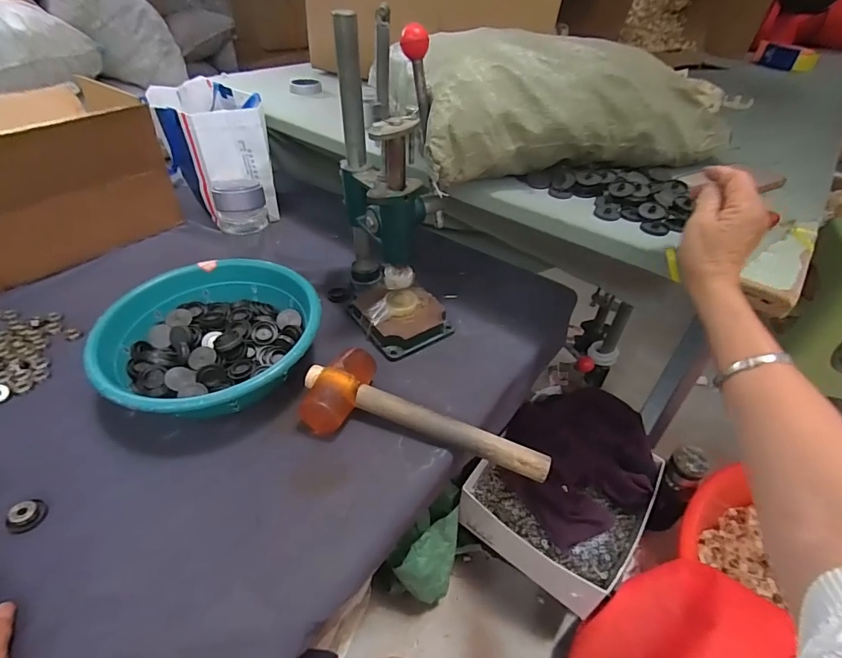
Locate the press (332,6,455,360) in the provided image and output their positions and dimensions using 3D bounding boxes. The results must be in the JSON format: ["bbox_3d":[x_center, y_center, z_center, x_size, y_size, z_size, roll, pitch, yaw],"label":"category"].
[{"bbox_3d":[-0.051,-0.182,0.593,0.141,0.398,0.187,-25,39,-26],"label":"press"}]

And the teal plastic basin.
[{"bbox_3d":[-0.257,0.020,0.565,0.244,0.087,0.249,2,41,-1],"label":"teal plastic basin"}]

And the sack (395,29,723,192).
[{"bbox_3d":[0.212,-0.331,0.632,0.529,0.157,0.193,-11,43,-15],"label":"sack"}]

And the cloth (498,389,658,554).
[{"bbox_3d":[0.292,0.230,0.791,0.254,0.121,0.217,-22,47,-26],"label":"cloth"}]

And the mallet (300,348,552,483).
[{"bbox_3d":[0.005,0.093,0.516,0.287,0.047,0.108,12,42,11],"label":"mallet"}]

